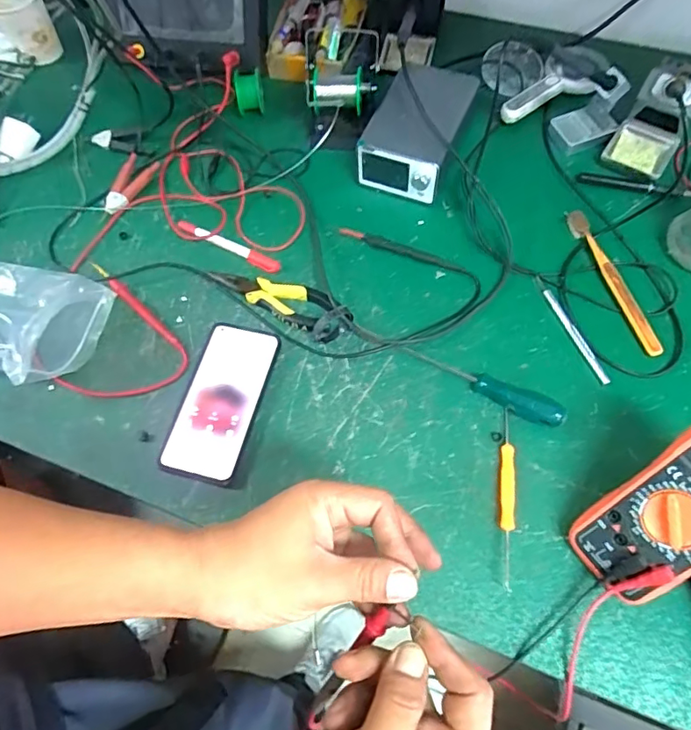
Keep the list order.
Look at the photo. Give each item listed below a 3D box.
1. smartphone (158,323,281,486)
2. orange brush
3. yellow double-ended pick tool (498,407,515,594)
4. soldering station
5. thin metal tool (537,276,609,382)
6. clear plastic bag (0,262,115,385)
[{"bbox_3d":[-0.122,0.033,0.528,0.077,0.016,0.160,11,66,8],"label":"smartphone"},{"bbox_3d":[0.285,-0.094,0.570,0.020,0.009,0.188,-13,65,-3],"label":"orange brush"},{"bbox_3d":[0.145,0.115,0.480,0.013,0.015,0.161,5,66,5],"label":"yellow double-ended pick tool"},{"bbox_3d":[0.090,-0.279,0.635,0.107,0.073,0.169,20,68,11],"label":"soldering station"},{"bbox_3d":[0.234,-0.038,0.553,0.012,0.006,0.134,-20,66,-6],"label":"thin metal tool"},{"bbox_3d":[-0.371,-0.058,0.548,0.230,0.078,0.138,15,67,9],"label":"clear plastic bag"}]

